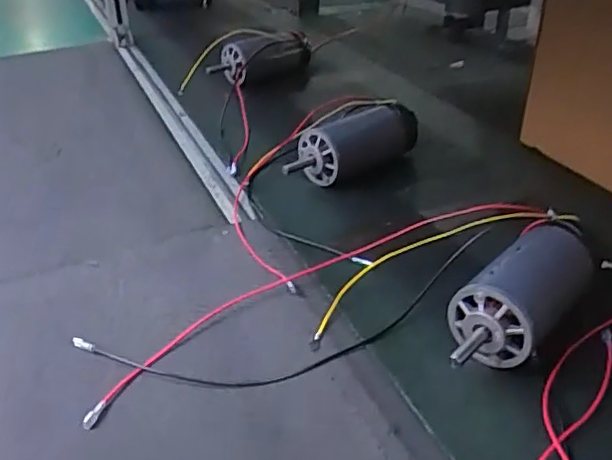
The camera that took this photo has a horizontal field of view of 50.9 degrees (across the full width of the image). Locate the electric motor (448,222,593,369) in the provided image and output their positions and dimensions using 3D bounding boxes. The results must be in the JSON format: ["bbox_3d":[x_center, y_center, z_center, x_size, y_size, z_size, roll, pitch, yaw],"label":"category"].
[{"bbox_3d":[0.184,0.060,0.561,0.199,0.065,0.070,-28,40,-36],"label":"electric motor"}]

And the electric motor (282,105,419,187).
[{"bbox_3d":[0.055,-0.114,0.857,0.199,0.067,0.068,-23,37,-30],"label":"electric motor"}]

